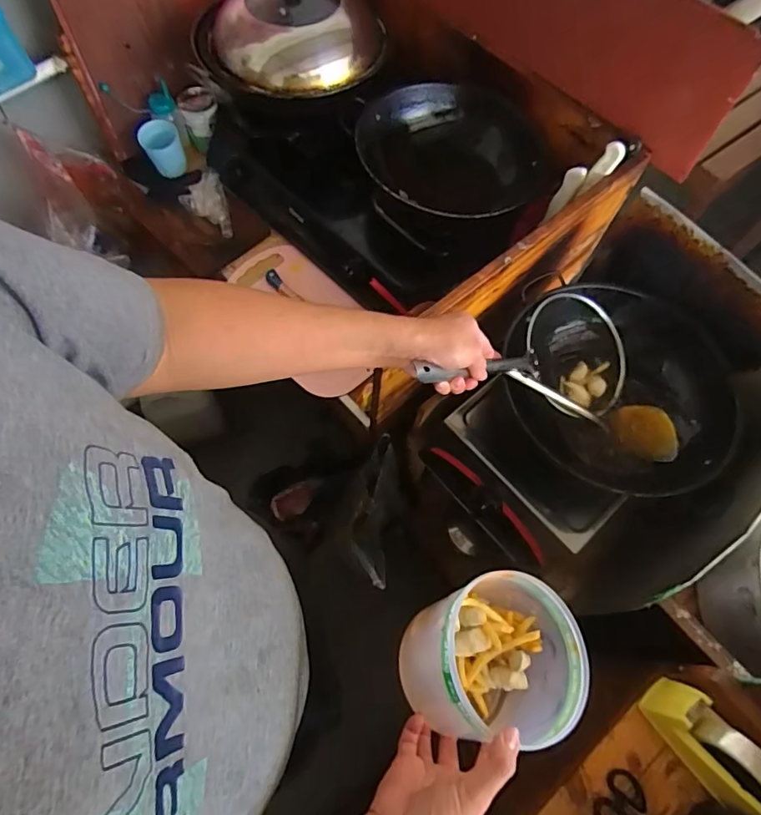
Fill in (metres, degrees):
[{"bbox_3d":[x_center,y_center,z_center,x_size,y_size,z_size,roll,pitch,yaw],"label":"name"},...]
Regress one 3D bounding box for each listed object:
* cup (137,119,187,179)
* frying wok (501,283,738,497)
[{"bbox_3d":[-0.443,-0.522,1.025,0.073,0.083,0.075,1,66,-2],"label":"cup"},{"bbox_3d":[0.358,-0.029,0.757,0.257,0.113,0.320,-33,71,-16],"label":"frying wok"}]

